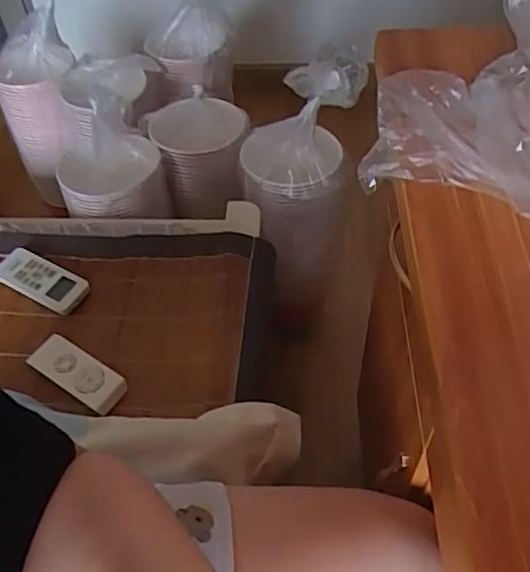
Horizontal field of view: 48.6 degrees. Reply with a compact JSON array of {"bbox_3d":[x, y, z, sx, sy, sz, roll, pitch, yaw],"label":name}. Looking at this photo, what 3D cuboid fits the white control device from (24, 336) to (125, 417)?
[{"bbox_3d":[-0.225,0.102,0.702,0.124,0.015,0.049,26,56,22],"label":"white control device"}]

